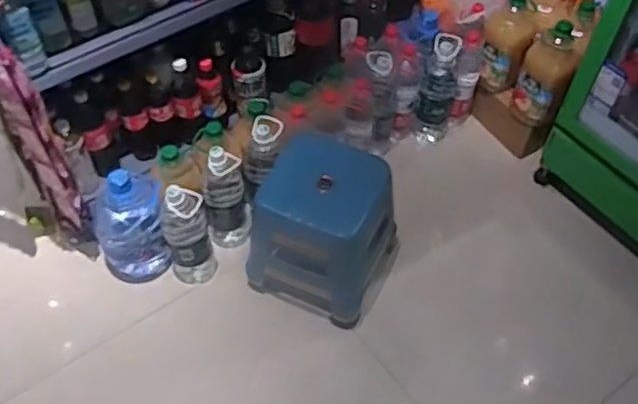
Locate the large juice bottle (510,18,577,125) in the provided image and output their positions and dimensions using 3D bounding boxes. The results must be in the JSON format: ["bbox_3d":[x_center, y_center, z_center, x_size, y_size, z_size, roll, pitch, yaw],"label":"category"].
[{"bbox_3d":[0.581,-0.325,1.710,0.124,0.250,0.138,21,56,14],"label":"large juice bottle"}]

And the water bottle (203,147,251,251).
[{"bbox_3d":[-0.225,-0.011,1.617,0.096,0.312,0.090,0,54,-1],"label":"water bottle"}]

